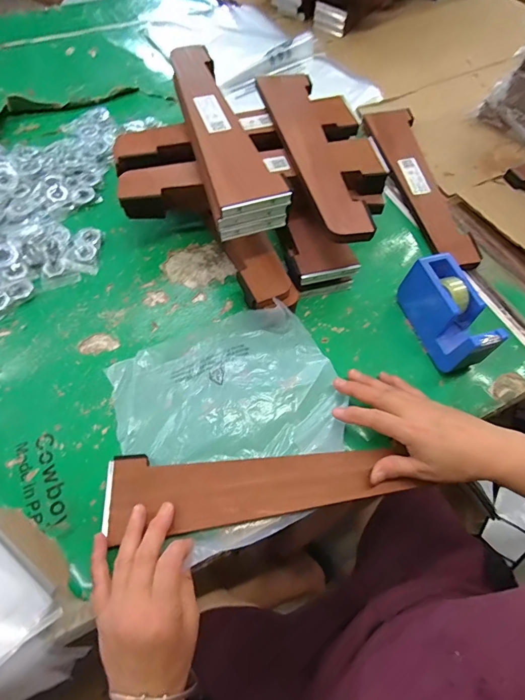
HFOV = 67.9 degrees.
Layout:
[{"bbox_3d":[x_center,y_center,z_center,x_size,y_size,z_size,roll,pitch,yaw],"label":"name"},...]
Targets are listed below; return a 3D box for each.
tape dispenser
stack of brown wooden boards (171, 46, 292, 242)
[{"bbox_3d":[0.224,-0.042,0.475,0.047,0.082,0.134,-15,63,-10],"label":"tape dispenser"},{"bbox_3d":[-0.057,-0.289,0.511,0.085,0.043,0.341,-14,63,-9],"label":"stack of brown wooden boards"}]

